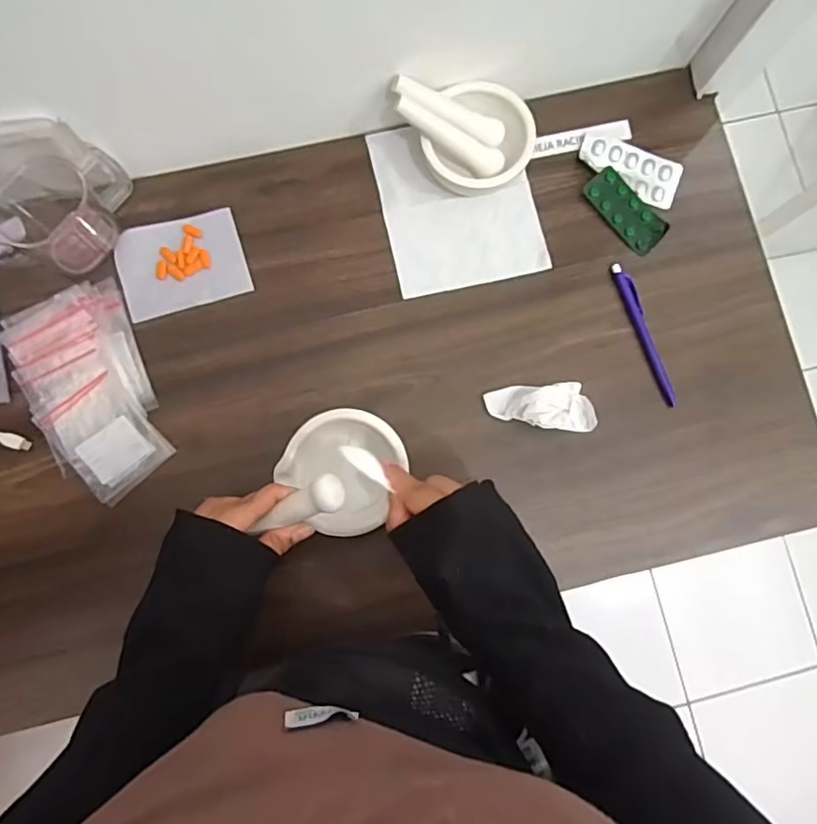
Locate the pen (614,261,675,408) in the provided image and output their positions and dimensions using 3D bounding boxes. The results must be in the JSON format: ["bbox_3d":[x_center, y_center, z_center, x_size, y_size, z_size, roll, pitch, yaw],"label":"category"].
[{"bbox_3d":[0.215,-0.071,0.535,0.014,0.007,0.136,-18,84,-5],"label":"pen"}]

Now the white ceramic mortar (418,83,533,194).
[{"bbox_3d":[0.065,-0.243,0.535,0.090,0.045,0.085,21,82,0],"label":"white ceramic mortar"}]

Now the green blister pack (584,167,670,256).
[{"bbox_3d":[0.203,-0.188,0.547,0.042,0.009,0.083,-38,86,-7],"label":"green blister pack"}]

